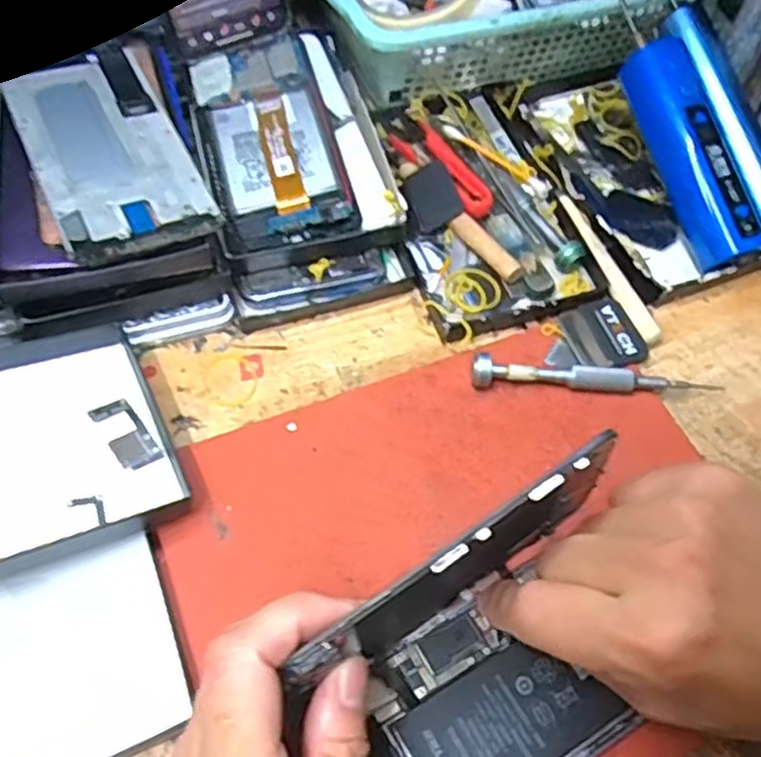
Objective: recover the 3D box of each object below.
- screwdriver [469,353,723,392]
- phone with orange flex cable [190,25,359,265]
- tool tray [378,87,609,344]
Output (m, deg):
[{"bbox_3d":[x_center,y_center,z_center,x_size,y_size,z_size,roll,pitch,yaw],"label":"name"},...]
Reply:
[{"bbox_3d":[0.109,0.000,0.375,0.129,0.016,0.012,2,58,-2],"label":"screwdriver"},{"bbox_3d":[-0.065,-0.139,0.432,0.074,0.010,0.153,-15,64,-4],"label":"phone with orange flex cable"},{"bbox_3d":[0.056,-0.106,0.439,0.097,0.023,0.173,-14,60,-12],"label":"tool tray"}]

